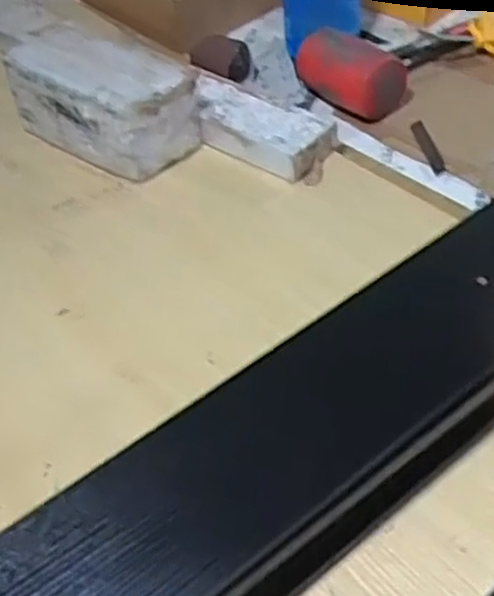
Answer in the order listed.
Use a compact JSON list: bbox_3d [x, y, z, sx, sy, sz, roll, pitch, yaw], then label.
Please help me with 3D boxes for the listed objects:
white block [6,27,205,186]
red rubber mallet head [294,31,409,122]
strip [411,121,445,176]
[{"bbox_3d":[-0.169,-0.226,0.863,0.217,0.111,0.103,28,55,29],"label":"white block"},{"bbox_3d":[0.121,-0.272,0.906,0.080,0.074,0.133,-30,50,-21],"label":"red rubber mallet head"},{"bbox_3d":[0.208,-0.173,0.857,0.017,0.004,0.098,-10,46,-3],"label":"strip"}]

